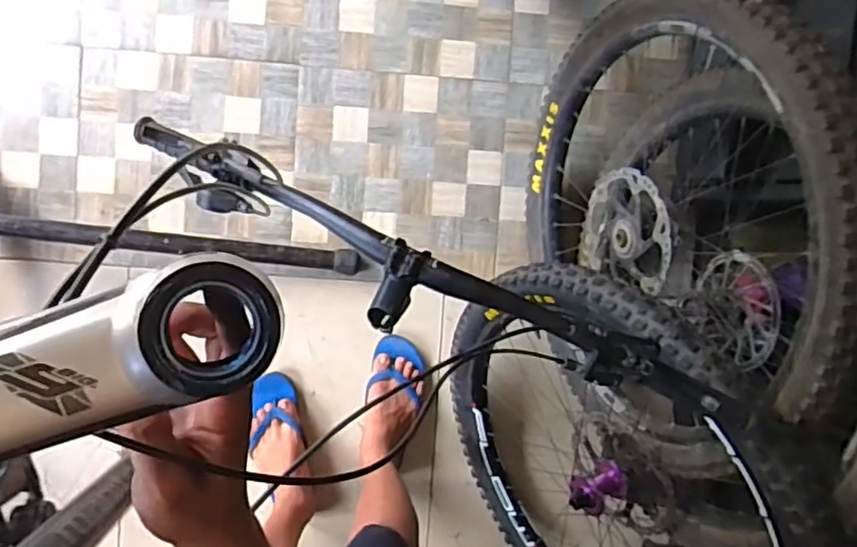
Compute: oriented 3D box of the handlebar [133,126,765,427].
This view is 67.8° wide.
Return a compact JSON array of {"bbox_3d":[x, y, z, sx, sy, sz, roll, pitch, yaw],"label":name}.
[{"bbox_3d":[0.007,0.024,0.698,0.703,0.101,0.106,25,91,7],"label":"handlebar"}]

